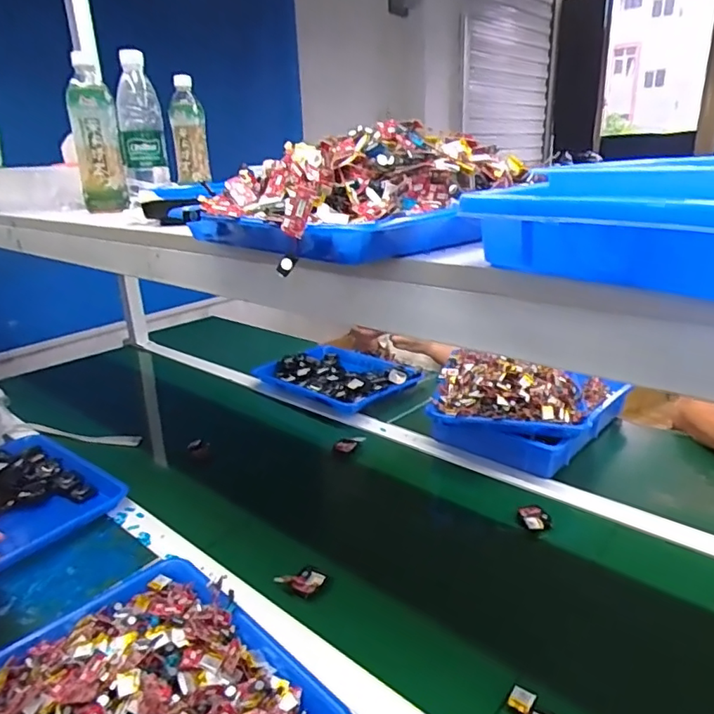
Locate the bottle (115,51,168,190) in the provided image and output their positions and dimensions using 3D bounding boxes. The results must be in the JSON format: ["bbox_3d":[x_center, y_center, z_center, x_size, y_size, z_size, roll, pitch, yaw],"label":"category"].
[{"bbox_3d":[-0.332,-0.366,0.851,0.063,0.184,0.078,-10,21,-19],"label":"bottle"}]

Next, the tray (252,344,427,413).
[{"bbox_3d":[-0.038,0.041,1.252,0.264,0.054,0.317,-19,26,-38],"label":"tray"}]

